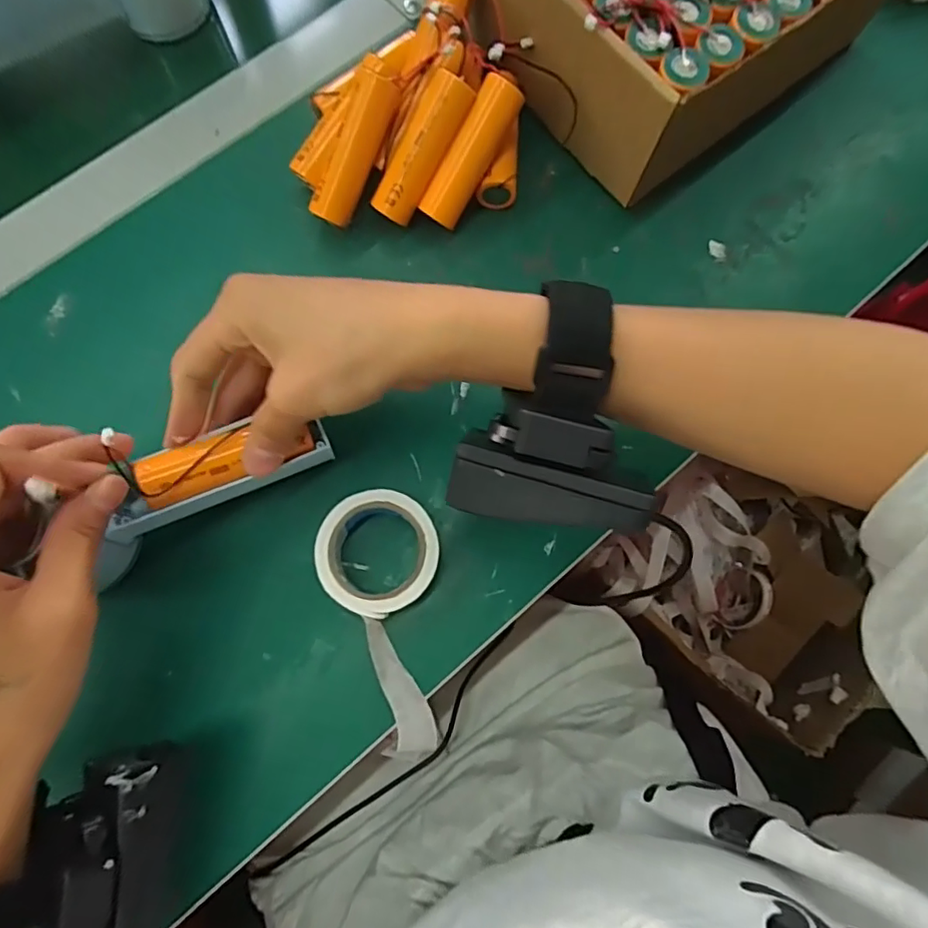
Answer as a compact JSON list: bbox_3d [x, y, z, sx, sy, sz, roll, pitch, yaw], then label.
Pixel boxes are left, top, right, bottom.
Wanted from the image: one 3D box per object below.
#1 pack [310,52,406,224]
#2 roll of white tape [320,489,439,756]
[{"bbox_3d":[-0.056,-0.161,0.288,0.021,0.015,0.076,28,106,6],"label":"pack"},{"bbox_3d":[-0.026,0.072,0.258,0.052,0.021,0.111,-20,77,-6],"label":"roll of white tape"}]

